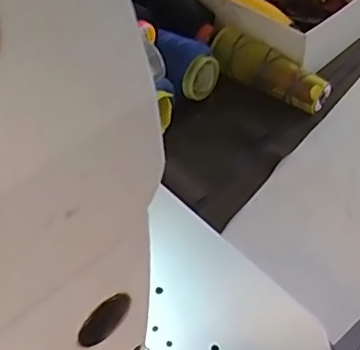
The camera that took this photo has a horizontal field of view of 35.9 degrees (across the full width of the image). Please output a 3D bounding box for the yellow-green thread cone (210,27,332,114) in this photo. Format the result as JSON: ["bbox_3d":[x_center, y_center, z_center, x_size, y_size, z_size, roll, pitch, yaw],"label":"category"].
[{"bbox_3d":[0.079,-0.093,0.499,0.112,0.035,0.038,36,62,28],"label":"yellow-green thread cone"}]

